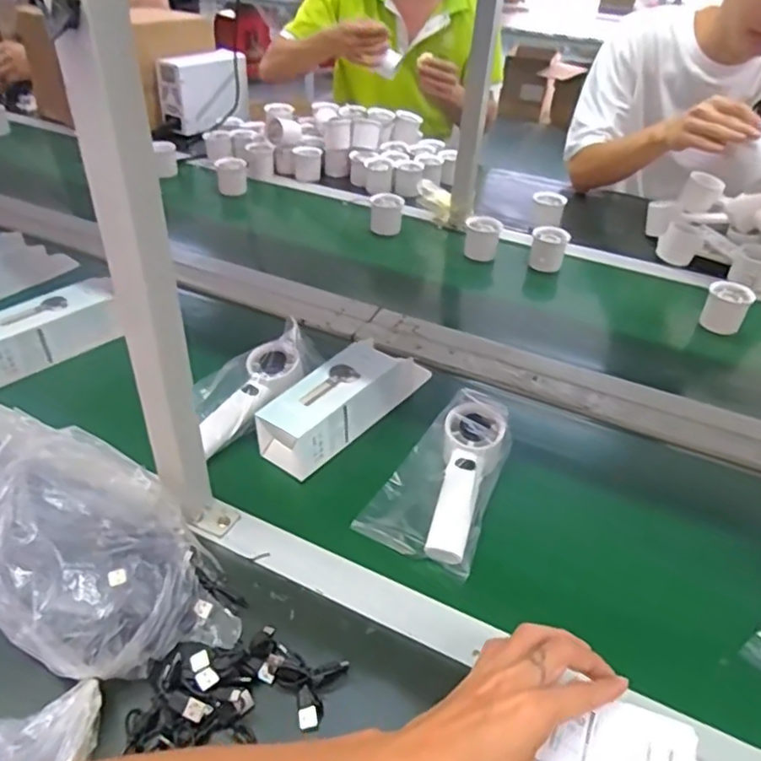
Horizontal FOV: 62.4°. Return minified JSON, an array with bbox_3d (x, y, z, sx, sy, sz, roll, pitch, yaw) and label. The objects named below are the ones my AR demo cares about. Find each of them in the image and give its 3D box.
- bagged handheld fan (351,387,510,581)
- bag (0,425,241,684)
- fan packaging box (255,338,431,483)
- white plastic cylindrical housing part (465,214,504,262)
[{"bbox_3d":[0.057,0.084,0.599,0.113,0.057,0.175,17,41,17],"label":"bagged handheld fan"},{"bbox_3d":[-0.217,0.126,0.476,0.161,0.110,0.169,-16,40,-21],"label":"bag"},{"bbox_3d":[-0.045,0.021,0.680,0.070,0.071,0.207,24,43,28],"label":"fan packaging box"},{"bbox_3d":[0.168,-0.235,1.038,0.054,0.058,0.056,0,37,0],"label":"white plastic cylindrical housing part"}]

